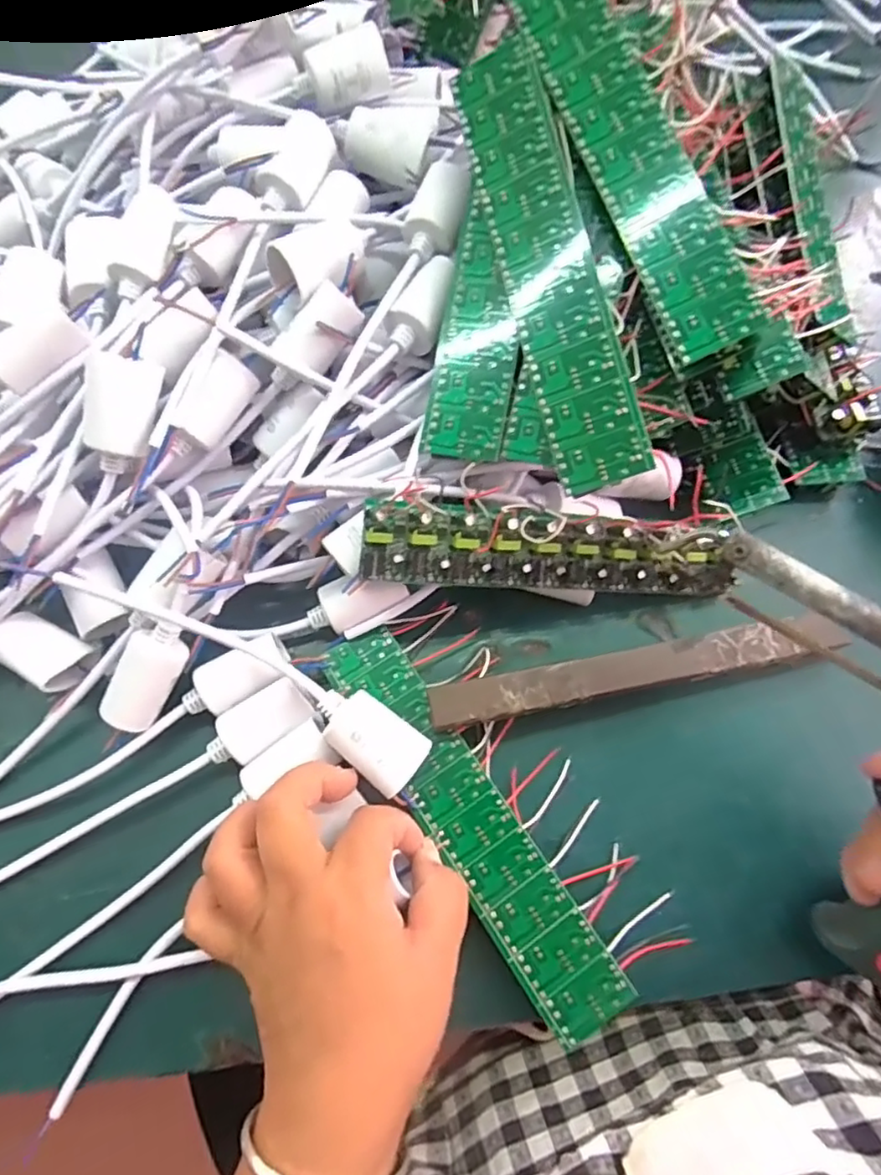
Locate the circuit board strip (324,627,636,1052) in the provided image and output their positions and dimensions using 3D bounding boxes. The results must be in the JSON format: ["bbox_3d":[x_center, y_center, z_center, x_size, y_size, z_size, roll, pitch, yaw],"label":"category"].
[{"bbox_3d":[0.012,0.107,0.295,0.039,0.004,0.200,-32,73,-10],"label":"circuit board strip"}]

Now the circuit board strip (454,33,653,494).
[{"bbox_3d":[0.046,-0.141,0.271,0.039,0.004,0.199,-17,84,21],"label":"circuit board strip"}]

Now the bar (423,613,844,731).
[{"bbox_3d":[0.100,0.042,0.315,0.210,0.024,0.022,-10,72,-4],"label":"bar"}]

